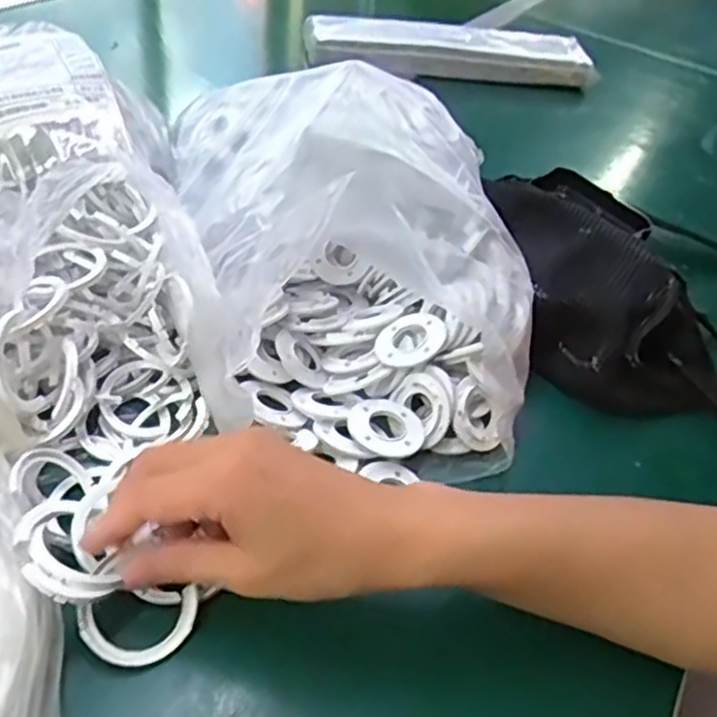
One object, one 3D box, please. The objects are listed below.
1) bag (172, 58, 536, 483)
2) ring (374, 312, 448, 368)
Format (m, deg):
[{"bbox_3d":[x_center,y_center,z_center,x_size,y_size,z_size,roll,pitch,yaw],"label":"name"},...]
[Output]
[{"bbox_3d":[-0.013,-0.085,0.489,0.200,0.140,0.338,-6,44,-16],"label":"bag"},{"bbox_3d":[0.032,-0.013,0.442,0.044,0.006,0.039,-20,47,3],"label":"ring"}]

